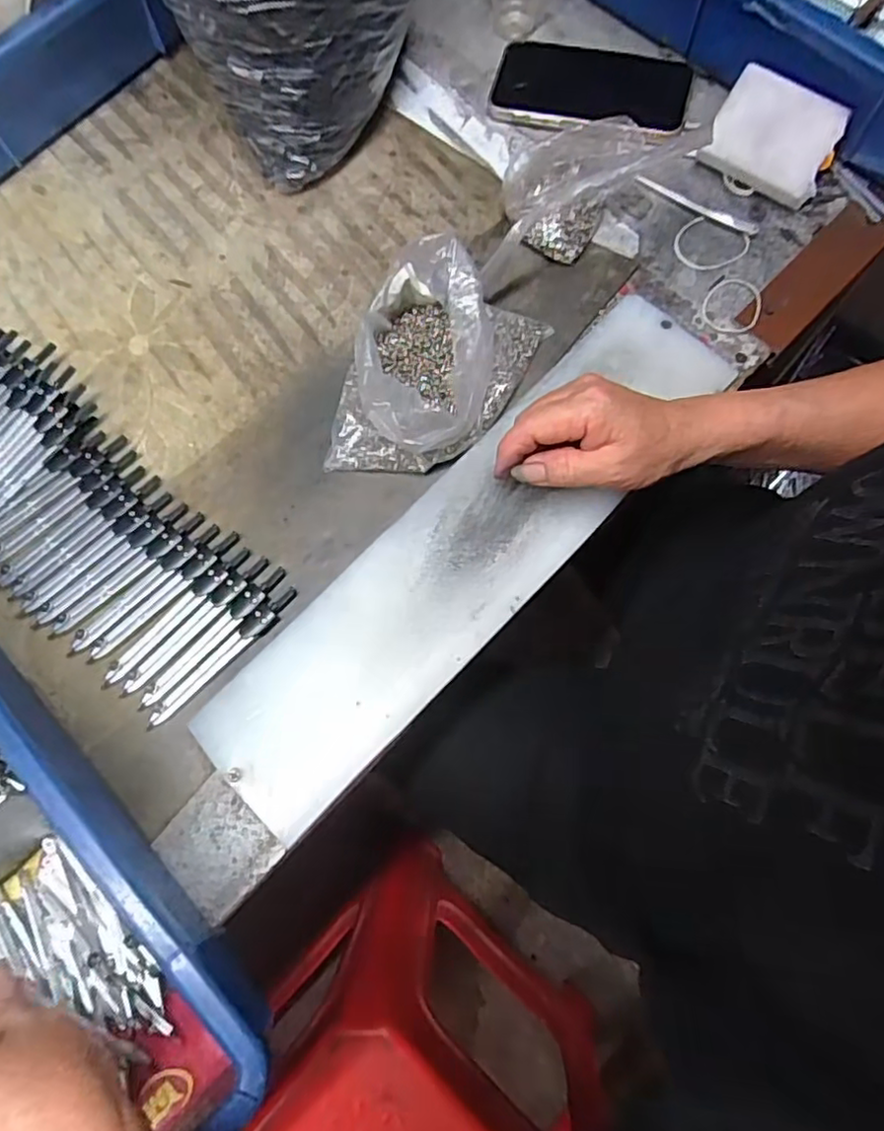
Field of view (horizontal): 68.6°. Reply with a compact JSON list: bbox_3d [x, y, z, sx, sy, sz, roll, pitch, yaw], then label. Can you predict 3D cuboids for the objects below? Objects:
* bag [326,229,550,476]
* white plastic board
[{"bbox_3d":[-0.008,-0.124,0.419,0.101,0.058,0.144,27,76,7],"label":"bag"},{"bbox_3d":[0.020,-0.017,0.403,0.098,0.008,0.397,41,81,10],"label":"white plastic board"}]

